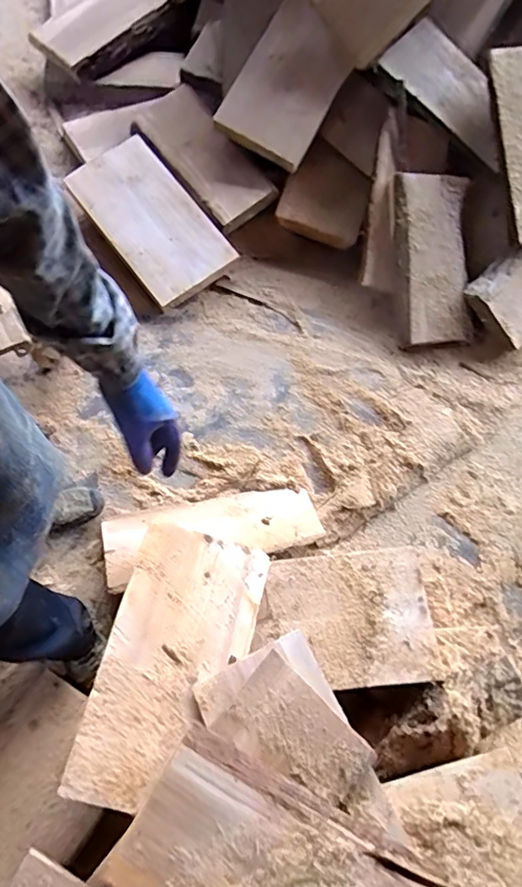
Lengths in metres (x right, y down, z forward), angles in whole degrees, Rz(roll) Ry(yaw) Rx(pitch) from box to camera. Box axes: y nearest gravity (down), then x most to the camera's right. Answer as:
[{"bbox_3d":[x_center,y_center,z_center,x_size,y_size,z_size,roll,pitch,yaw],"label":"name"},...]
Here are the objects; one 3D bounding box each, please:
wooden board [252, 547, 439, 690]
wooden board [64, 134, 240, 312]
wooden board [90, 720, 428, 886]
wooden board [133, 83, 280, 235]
[{"bbox_3d":[0.176,0.378,1.087,0.357,0.050,0.270,-5,71,-2],"label":"wooden board"},{"bbox_3d":[-0.338,-0.673,1.508,0.279,0.038,0.520,-38,83,-2],"label":"wooden board"},{"bbox_3d":[0.027,0.693,0.776,0.487,0.061,0.249,30,67,5],"label":"wooden board"},{"bbox_3d":[-0.179,-0.888,1.537,0.216,0.034,0.507,-33,75,-18],"label":"wooden board"}]

